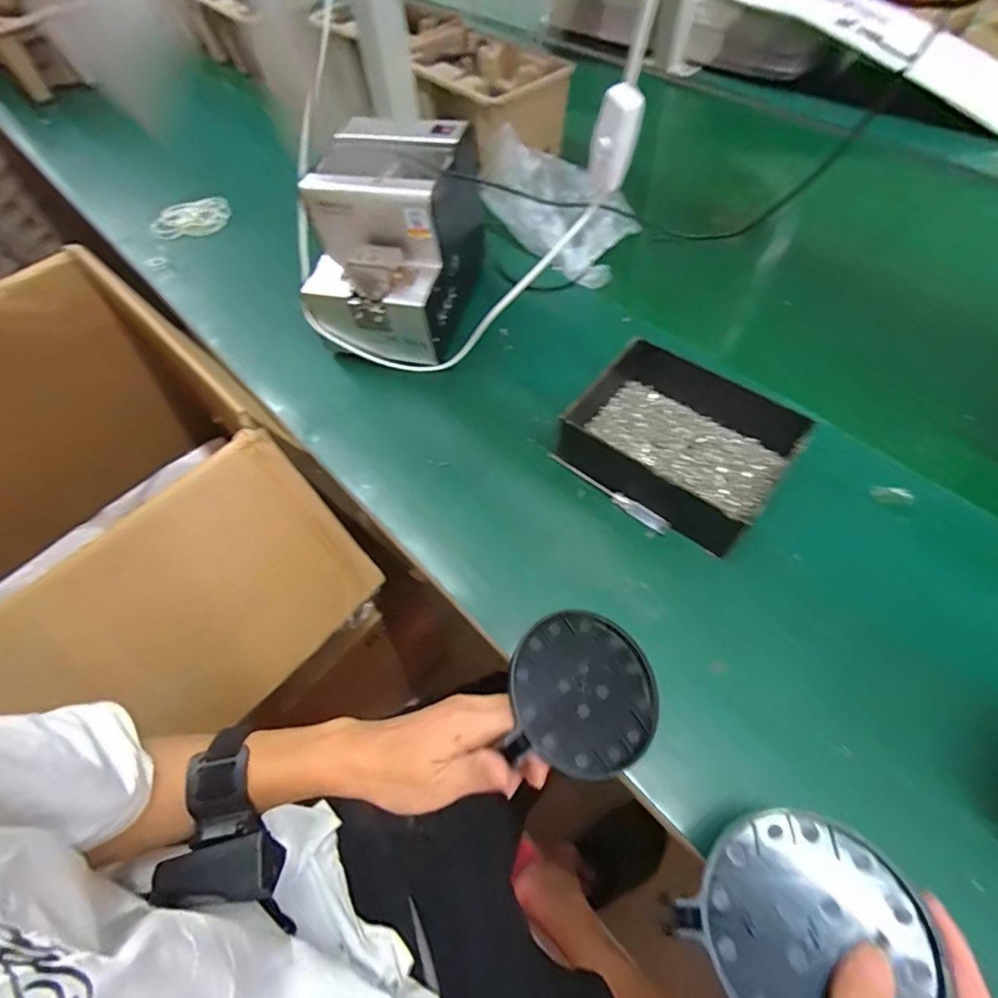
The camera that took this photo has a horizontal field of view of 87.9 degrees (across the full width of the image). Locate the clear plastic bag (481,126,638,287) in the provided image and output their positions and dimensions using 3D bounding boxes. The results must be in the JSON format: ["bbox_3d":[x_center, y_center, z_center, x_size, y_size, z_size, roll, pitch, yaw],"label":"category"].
[{"bbox_3d":[0.061,-0.323,0.570,0.190,0.090,0.082,39,67,0],"label":"clear plastic bag"}]

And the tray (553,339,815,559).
[{"bbox_3d":[0.154,-0.052,0.439,0.175,0.054,0.144,34,67,21],"label":"tray"}]

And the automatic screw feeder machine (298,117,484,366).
[{"bbox_3d":[-0.092,-0.247,0.503,0.148,0.157,0.171,10,60,9],"label":"automatic screw feeder machine"}]

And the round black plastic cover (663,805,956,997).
[{"bbox_3d":[0.151,0.209,0.253,0.099,0.014,0.101,-41,47,-19],"label":"round black plastic cover"}]

